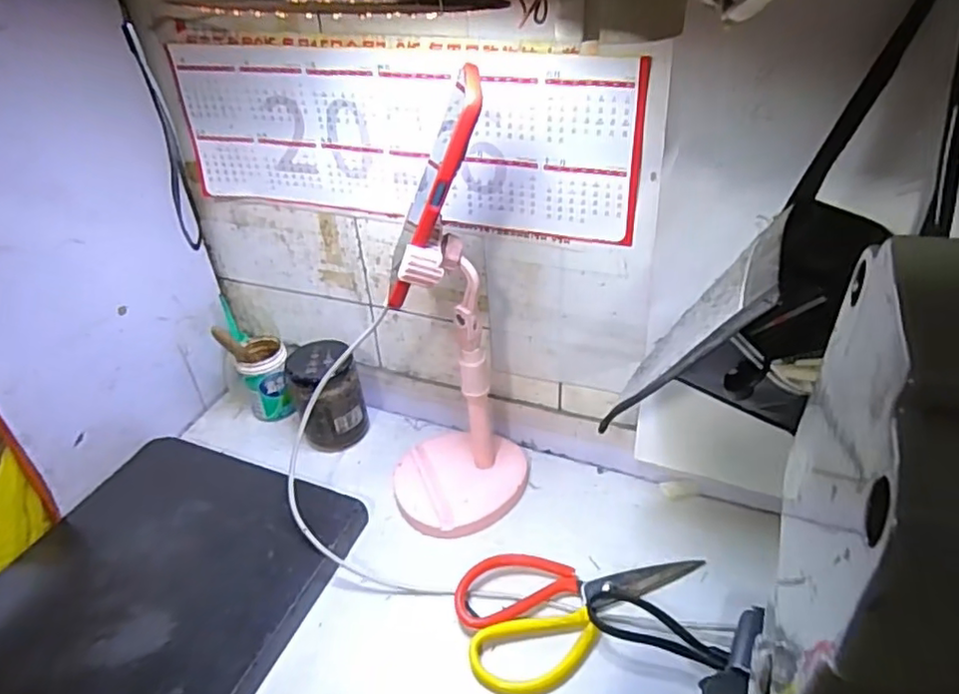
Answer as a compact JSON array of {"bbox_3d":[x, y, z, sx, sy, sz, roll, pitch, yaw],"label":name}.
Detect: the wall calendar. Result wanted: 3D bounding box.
[{"bbox_3d":[-0.081,-0.178,0.529,0.416,0.147,0.012,13,39,22],"label":"wall calendar"}]

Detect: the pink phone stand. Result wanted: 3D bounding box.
[{"bbox_3d":[-0.025,0.028,0.539,0.126,0.267,0.111,-24,40,-25],"label":"pink phone stand"}]

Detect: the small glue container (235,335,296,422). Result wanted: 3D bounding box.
[{"bbox_3d":[-0.231,0.035,0.694,0.049,0.082,0.047,-18,38,-18],"label":"small glue container"}]

